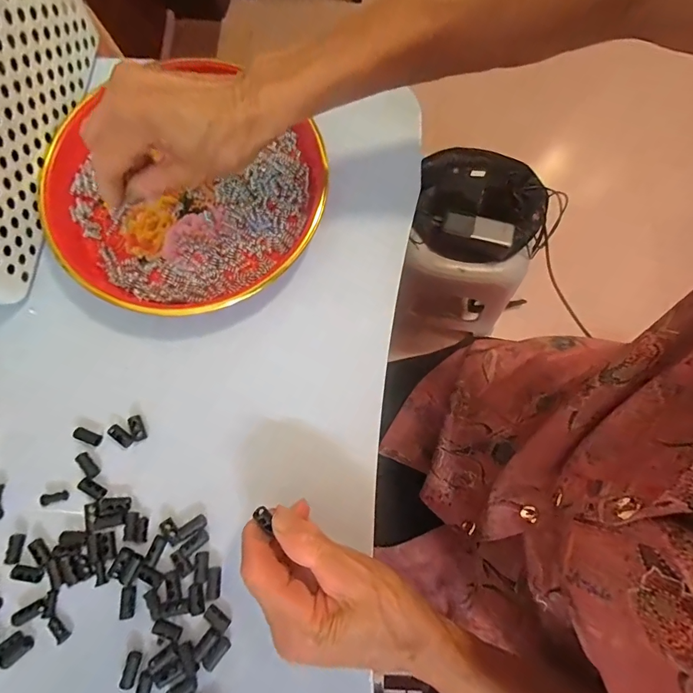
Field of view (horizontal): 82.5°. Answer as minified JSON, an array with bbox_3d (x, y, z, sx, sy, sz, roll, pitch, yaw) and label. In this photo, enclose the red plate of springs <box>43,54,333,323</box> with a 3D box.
[{"bbox_3d":[-0.124,-0.132,0.322,0.203,0.026,0.202,0,76,-1],"label":"red plate of springs"}]

